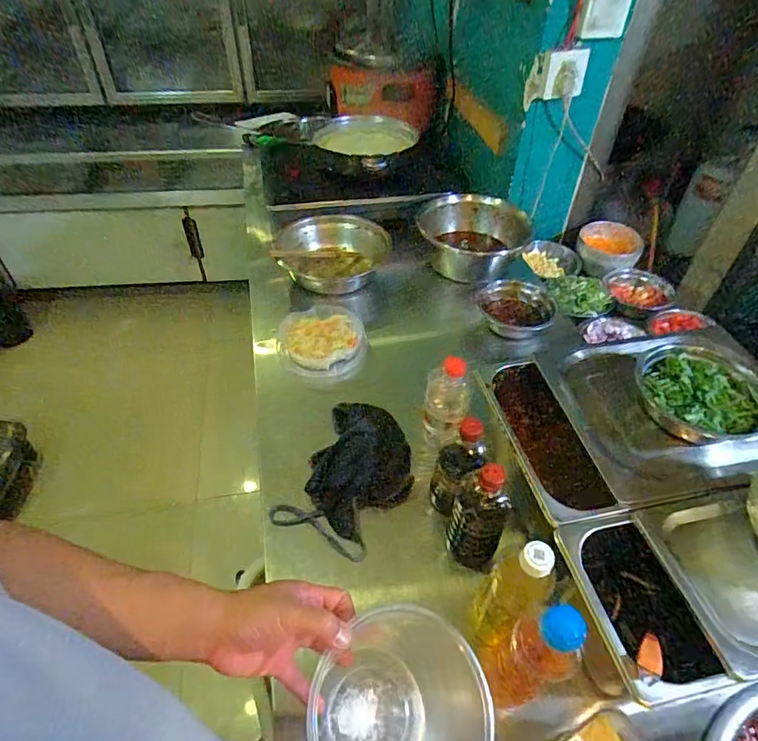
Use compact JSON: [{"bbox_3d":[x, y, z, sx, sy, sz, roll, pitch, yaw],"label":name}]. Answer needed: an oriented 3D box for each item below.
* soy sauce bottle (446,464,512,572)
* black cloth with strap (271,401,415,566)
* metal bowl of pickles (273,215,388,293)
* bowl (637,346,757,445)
[{"bbox_3d":[0.125,0.182,0.620,0.066,0.159,0.060,18,48,16],"label":"soy sauce bottle"},{"bbox_3d":[-0.031,0.149,0.737,0.163,0.031,0.239,18,48,16],"label":"black cloth with strap"},{"bbox_3d":[-0.097,-0.245,1.079,0.253,0.086,0.211,-5,46,-6],"label":"metal bowl of pickles"},{"bbox_3d":[0.429,0.031,0.652,0.128,0.051,0.161,-28,52,-26],"label":"bowl"}]

